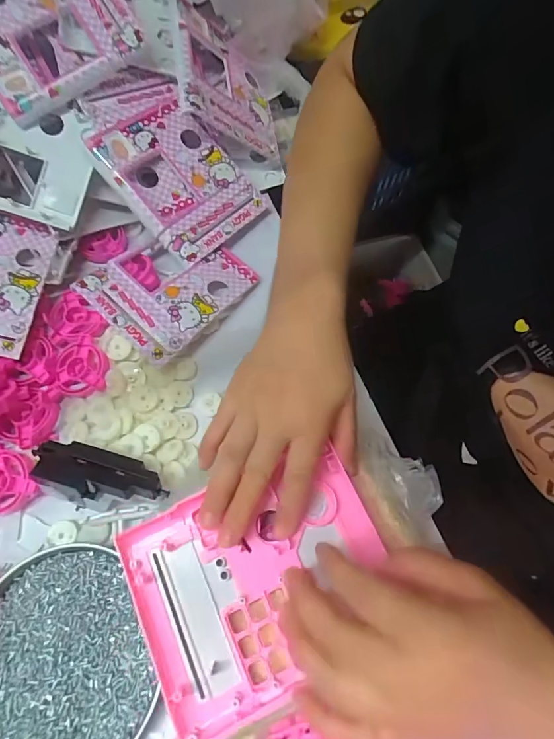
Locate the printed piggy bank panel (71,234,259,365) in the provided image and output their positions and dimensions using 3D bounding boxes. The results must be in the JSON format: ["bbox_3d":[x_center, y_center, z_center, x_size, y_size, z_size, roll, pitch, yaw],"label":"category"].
[{"bbox_3d":[-0.099,-0.081,0.398,0.114,0.027,0.136,38,70,14],"label":"printed piggy bank panel"}]

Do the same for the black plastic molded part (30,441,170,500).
[{"bbox_3d":[-0.134,0.080,0.324,0.100,0.025,0.037,15,66,5],"label":"black plastic molded part"}]

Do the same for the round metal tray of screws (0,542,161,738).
[{"bbox_3d":[-0.150,0.197,0.281,0.114,0.018,0.133,-22,68,-12],"label":"round metal tray of screws"}]

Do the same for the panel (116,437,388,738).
[{"bbox_3d":[-0.009,0.138,0.282,0.161,0.018,0.129,-21,68,-11],"label":"panel"}]

